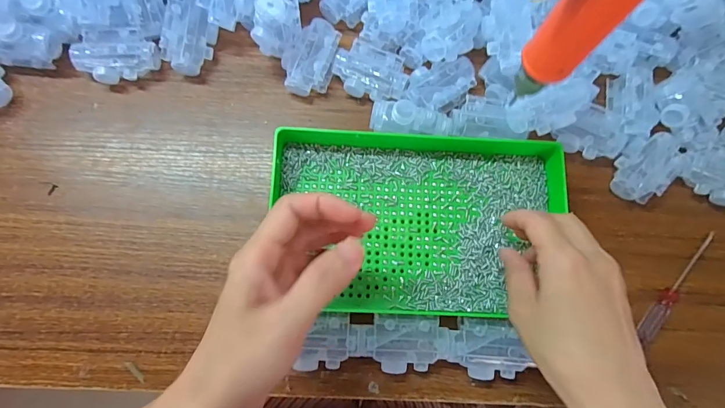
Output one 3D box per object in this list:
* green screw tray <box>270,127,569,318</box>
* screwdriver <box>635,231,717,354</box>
[{"bbox_3d":[0.046,0.013,0.344,0.238,0.024,0.153,3,79,-1],"label":"green screw tray"},{"bbox_3d":[0.276,0.070,0.359,0.013,0.019,0.127,42,78,7],"label":"screwdriver"}]

